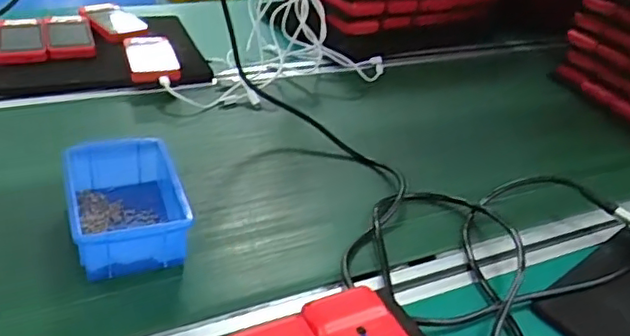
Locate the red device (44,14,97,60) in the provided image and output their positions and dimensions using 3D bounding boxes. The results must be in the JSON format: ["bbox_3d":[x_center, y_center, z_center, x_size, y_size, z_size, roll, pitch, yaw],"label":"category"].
[{"bbox_3d":[-0.355,-0.193,0.884,0.063,0.011,0.142,-7,36,-22],"label":"red device"}]

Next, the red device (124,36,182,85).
[{"bbox_3d":[-0.233,-0.157,0.867,0.064,0.020,0.130,-7,36,-22],"label":"red device"}]

